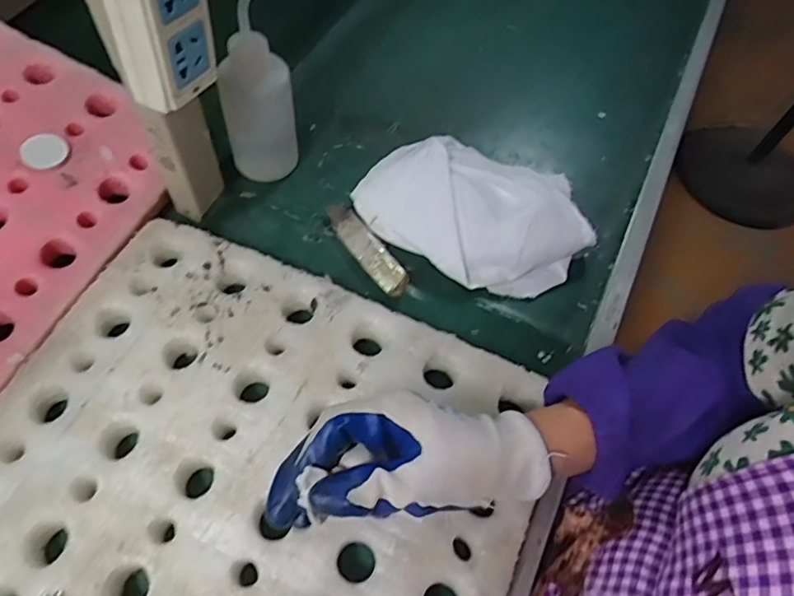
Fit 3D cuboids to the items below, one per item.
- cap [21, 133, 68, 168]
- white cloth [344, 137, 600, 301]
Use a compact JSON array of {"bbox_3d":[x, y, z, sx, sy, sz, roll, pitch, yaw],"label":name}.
[{"bbox_3d":[-0.298,-0.124,0.466,0.035,0.007,0.035,4,78,-22],"label":"cap"},{"bbox_3d":[0.073,-0.084,0.512,0.202,0.061,0.134,32,62,13],"label":"white cloth"}]

